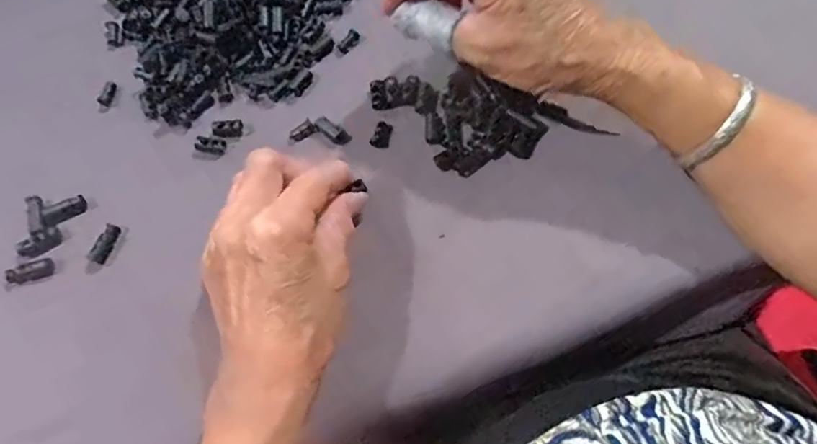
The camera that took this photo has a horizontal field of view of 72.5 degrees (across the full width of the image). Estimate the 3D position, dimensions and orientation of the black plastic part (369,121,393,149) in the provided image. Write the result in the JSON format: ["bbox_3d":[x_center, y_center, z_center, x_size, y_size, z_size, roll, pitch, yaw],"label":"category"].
[{"bbox_3d":[-0.017,-0.055,0.351,0.012,0.006,0.016,14,72,7],"label":"black plastic part"}]

